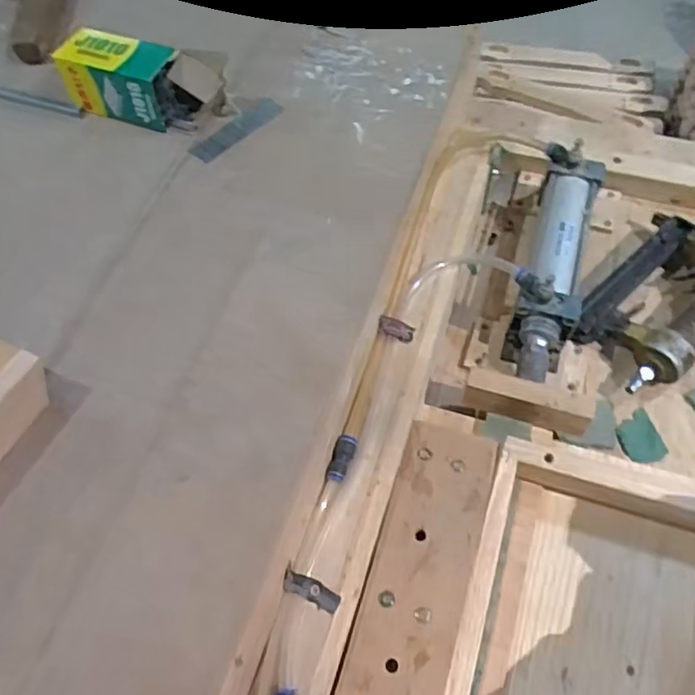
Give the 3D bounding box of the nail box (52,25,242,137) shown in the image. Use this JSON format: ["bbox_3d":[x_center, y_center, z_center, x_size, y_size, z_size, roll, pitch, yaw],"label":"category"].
[{"bbox_3d":[-0.208,-0.273,0.619,0.166,0.059,0.068,13,62,8],"label":"nail box"}]

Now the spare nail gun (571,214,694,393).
[{"bbox_3d":[0.349,-0.050,0.632,0.212,0.066,0.155,-40,66,-17],"label":"spare nail gun"}]

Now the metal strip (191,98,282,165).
[{"bbox_3d":[-0.115,-0.225,0.623,0.104,0.004,0.027,-42,73,-14],"label":"metal strip"}]

